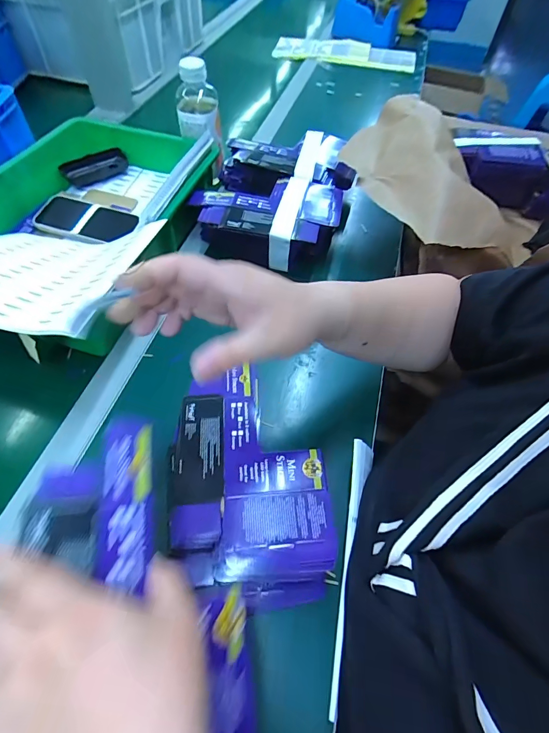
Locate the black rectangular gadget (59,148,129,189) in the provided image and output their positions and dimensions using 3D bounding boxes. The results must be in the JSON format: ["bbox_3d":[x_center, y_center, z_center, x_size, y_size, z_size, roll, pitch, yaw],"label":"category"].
[{"bbox_3d":[-0.309,-0.344,0.631,0.106,0.025,0.044,-29,62,-21],"label":"black rectangular gadget"}]

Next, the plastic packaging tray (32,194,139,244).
[{"bbox_3d":[-0.294,-0.227,0.564,0.145,0.012,0.077,16,57,8],"label":"plastic packaging tray"}]

